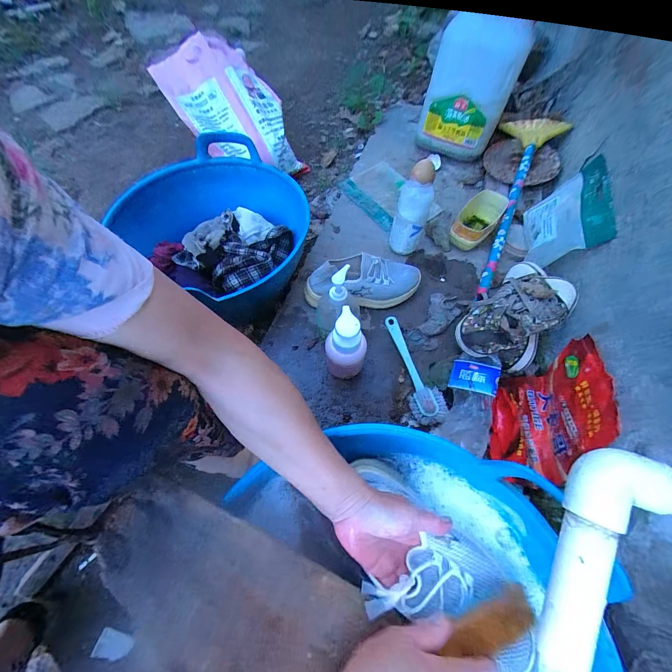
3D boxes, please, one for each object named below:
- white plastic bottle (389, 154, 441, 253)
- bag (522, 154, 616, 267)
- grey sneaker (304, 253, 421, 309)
[{"bbox_3d":[0.152,-0.252,0.581,0.062,0.202,0.052,15,64,5],"label":"white plastic bottle"},{"bbox_3d":[0.464,-0.246,0.598,0.032,0.151,0.221,31,63,-18],"label":"bag"},{"bbox_3d":[0.054,-0.105,0.583,0.230,0.080,0.091,-13,65,-8],"label":"grey sneaker"}]

